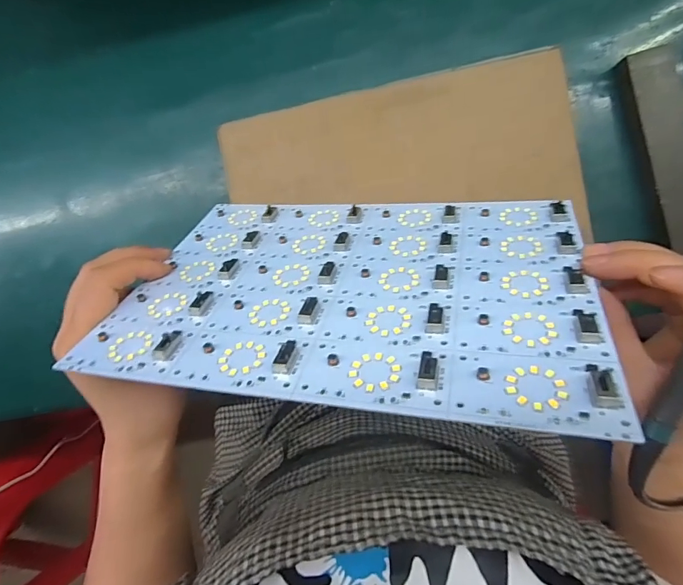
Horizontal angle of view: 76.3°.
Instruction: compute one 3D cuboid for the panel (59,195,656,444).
[{"bbox_3d":[0.002,-0.007,0.230,0.230,0.159,0.004,3,129,16],"label":"panel"}]

